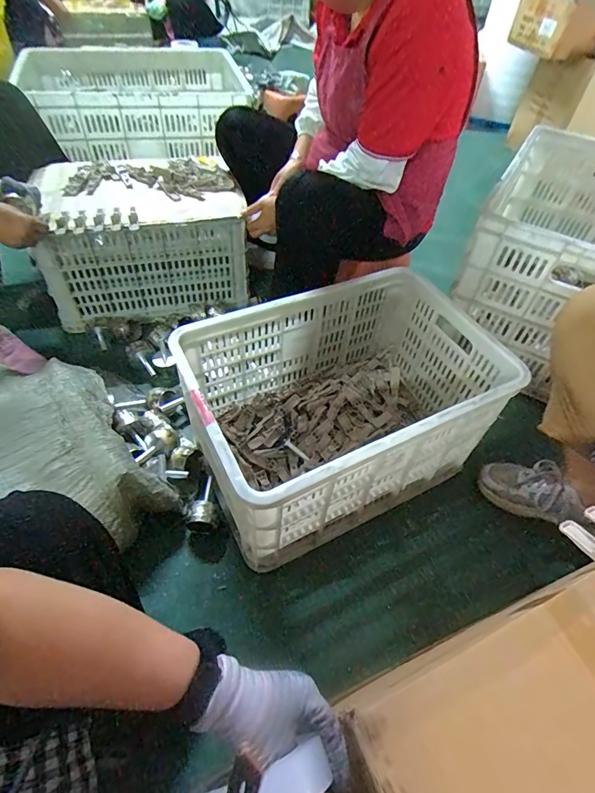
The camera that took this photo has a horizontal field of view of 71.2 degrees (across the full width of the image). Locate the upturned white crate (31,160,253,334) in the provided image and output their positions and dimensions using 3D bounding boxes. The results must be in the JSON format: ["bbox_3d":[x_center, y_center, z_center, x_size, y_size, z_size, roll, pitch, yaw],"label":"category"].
[{"bbox_3d":[-0.443,-0.470,1.200,0.512,0.300,0.407,-11,52,-14],"label":"upturned white crate"}]

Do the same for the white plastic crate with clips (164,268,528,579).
[{"bbox_3d":[0.091,0.018,0.815,0.528,0.290,0.354,-19,54,-20],"label":"white plastic crate with clips"}]

